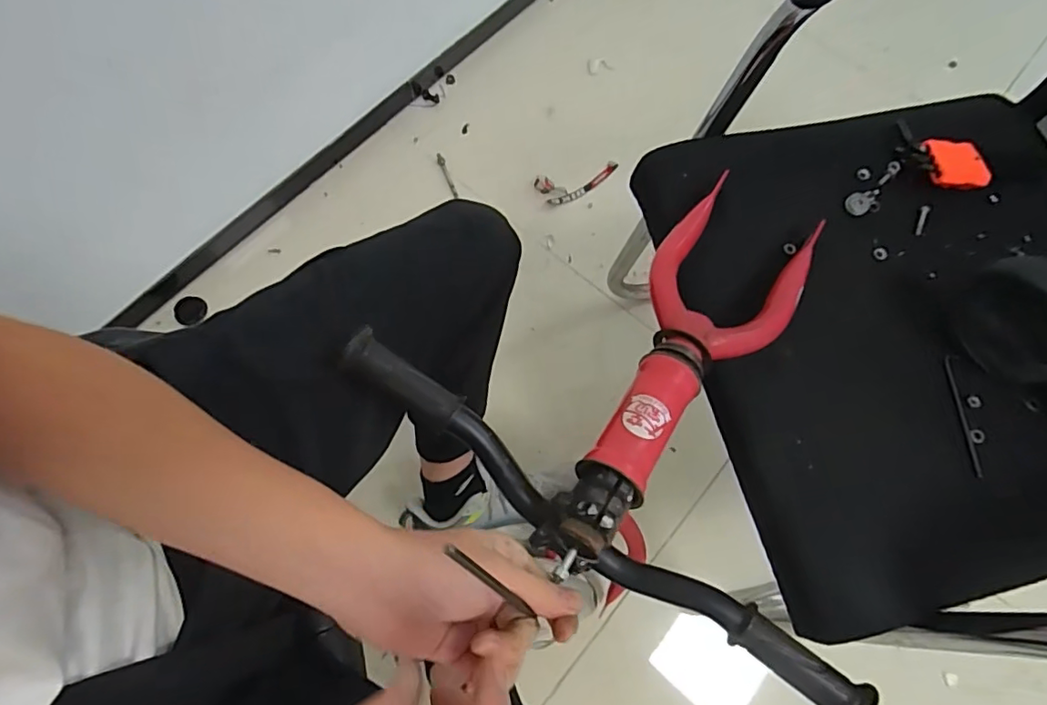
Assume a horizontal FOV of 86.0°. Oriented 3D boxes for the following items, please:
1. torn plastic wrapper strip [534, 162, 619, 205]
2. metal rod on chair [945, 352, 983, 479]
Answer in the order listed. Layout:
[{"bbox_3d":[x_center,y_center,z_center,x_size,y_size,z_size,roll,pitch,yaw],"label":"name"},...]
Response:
[{"bbox_3d":[0.108,-0.332,1.108,0.164,0.021,0.059,-13,71,-2],"label":"torn plastic wrapper strip"},{"bbox_3d":[0.376,0.053,0.481,0.007,0.007,0.107,3,71,3],"label":"metal rod on chair"}]

